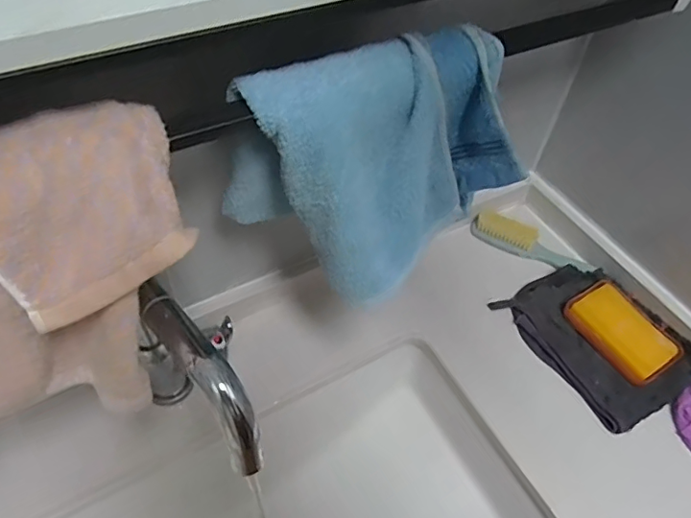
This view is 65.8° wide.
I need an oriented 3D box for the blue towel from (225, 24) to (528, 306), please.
[{"bbox_3d":[0.024,-0.061,0.391,0.201,0.162,0.089,-17,54,-17],"label":"blue towel"}]

